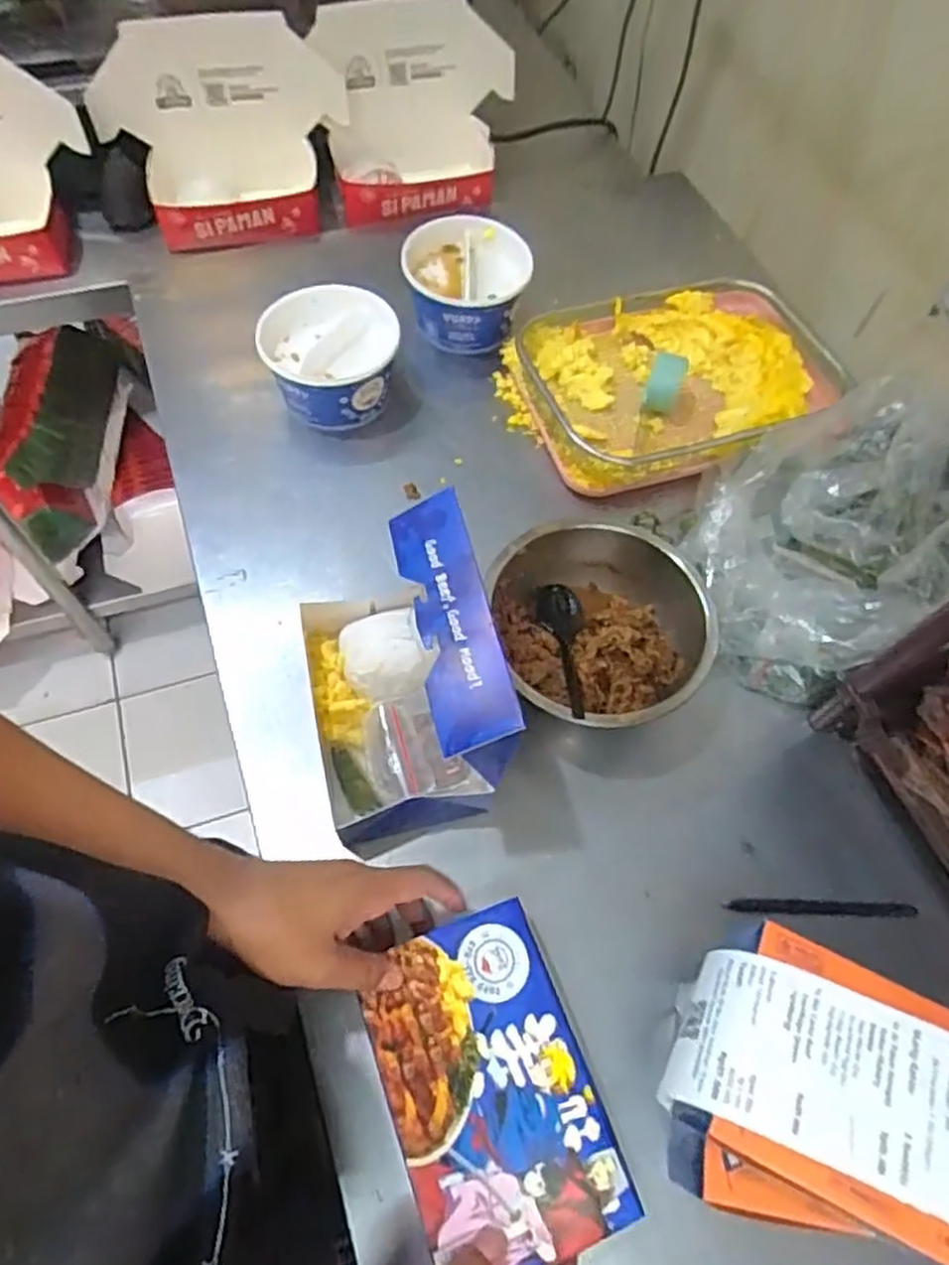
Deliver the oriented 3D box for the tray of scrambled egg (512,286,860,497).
[{"bbox_3d":[0.198,-0.243,0.707,0.300,0.048,0.216,-12,63,-9],"label":"tray of scrambled egg"}]

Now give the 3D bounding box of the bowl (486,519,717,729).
[{"bbox_3d":[0.095,0.002,0.553,0.168,0.069,0.163,1,62,-2],"label":"bowl"}]

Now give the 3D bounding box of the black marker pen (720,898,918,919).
[{"bbox_3d":[0.238,0.191,0.511,0.130,0.015,0.011,2,62,-2],"label":"black marker pen"}]

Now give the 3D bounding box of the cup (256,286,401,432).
[{"bbox_3d":[-0.131,-0.253,0.685,0.122,0.063,0.113,1,62,-2],"label":"cup"}]

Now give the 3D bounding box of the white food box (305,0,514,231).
[{"bbox_3d":[-0.066,-0.587,0.846,0.218,0.165,0.163,1,62,-2],"label":"white food box"}]

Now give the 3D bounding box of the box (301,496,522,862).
[{"bbox_3d":[-0.054,0.030,0.499,0.119,0.154,0.178,-12,63,-9],"label":"box"}]

